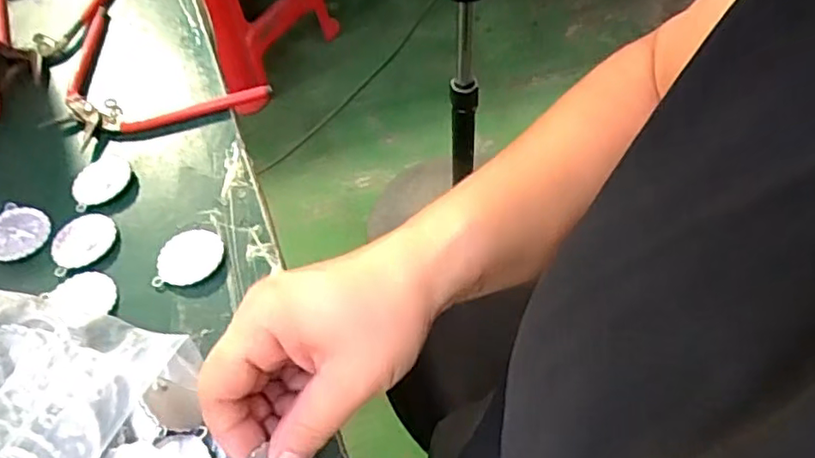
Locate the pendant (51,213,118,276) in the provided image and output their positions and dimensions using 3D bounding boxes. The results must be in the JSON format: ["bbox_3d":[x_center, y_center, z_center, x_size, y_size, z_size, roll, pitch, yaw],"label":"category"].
[{"bbox_3d":[-0.192,0.007,0.363,0.037,0.004,0.038,-15,53,-10],"label":"pendant"}]

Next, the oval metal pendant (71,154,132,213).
[{"bbox_3d":[-0.194,-0.031,0.389,0.037,0.004,0.038,-24,55,-16],"label":"oval metal pendant"}]

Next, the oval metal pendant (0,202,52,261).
[{"bbox_3d":[-0.235,0.002,0.367,0.036,0.006,0.038,8,53,8],"label":"oval metal pendant"}]

